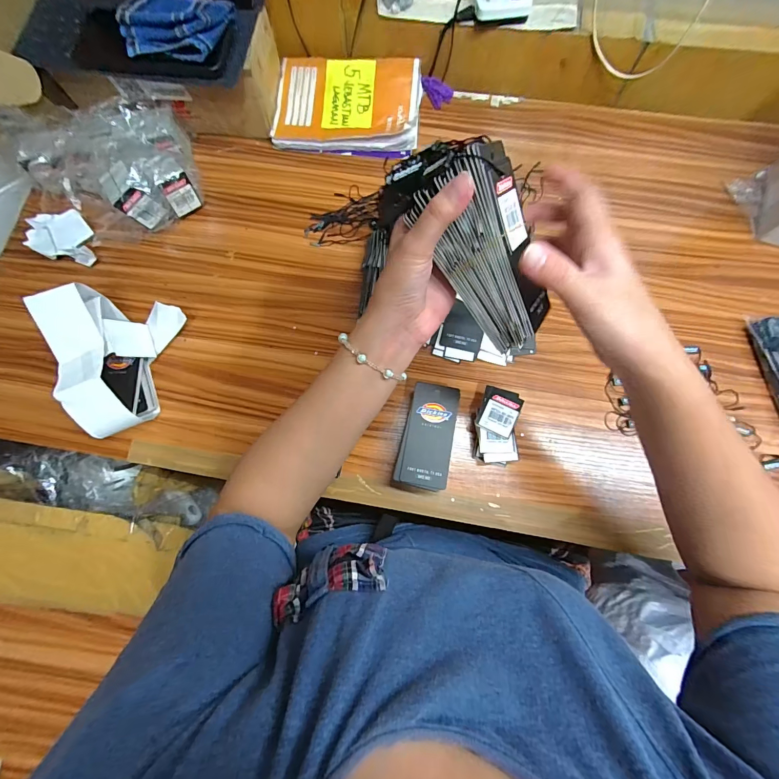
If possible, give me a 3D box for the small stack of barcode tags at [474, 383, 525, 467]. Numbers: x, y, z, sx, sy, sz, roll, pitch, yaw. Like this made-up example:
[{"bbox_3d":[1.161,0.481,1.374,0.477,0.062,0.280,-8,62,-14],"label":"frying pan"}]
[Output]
[{"bbox_3d":[0.121,0.042,0.413,0.047,0.032,0.083,8,76,3],"label":"small stack of barcode tags"}]

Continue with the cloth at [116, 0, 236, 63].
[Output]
[{"bbox_3d":[-0.238,-0.409,0.404,0.104,0.029,0.085,3,76,2],"label":"cloth"}]

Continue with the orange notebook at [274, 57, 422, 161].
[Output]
[{"bbox_3d":[-0.060,-0.407,0.525,0.204,0.029,0.144,7,76,3],"label":"orange notebook"}]

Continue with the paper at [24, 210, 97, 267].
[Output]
[{"bbox_3d":[-0.418,-0.191,0.463,0.063,0.019,0.061,-9,106,-21],"label":"paper"}]

